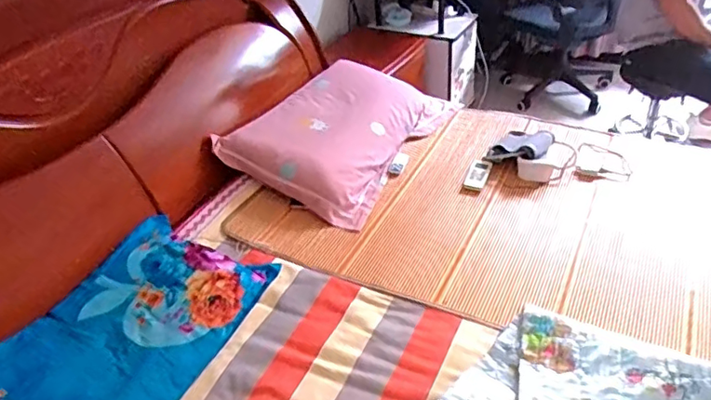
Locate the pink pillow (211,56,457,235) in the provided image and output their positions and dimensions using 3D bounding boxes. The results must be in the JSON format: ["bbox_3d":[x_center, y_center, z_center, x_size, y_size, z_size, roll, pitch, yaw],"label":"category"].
[{"bbox_3d":[-0.025,-0.218,1.776,0.473,0.093,0.748,30,46,14],"label":"pink pillow"}]

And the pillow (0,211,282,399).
[{"bbox_3d":[-0.506,0.297,1.150,0.373,0.074,0.704,29,48,13],"label":"pillow"}]

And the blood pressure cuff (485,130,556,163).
[{"bbox_3d":[0.486,-0.166,1.660,0.144,0.067,0.203,23,43,32],"label":"blood pressure cuff"}]

